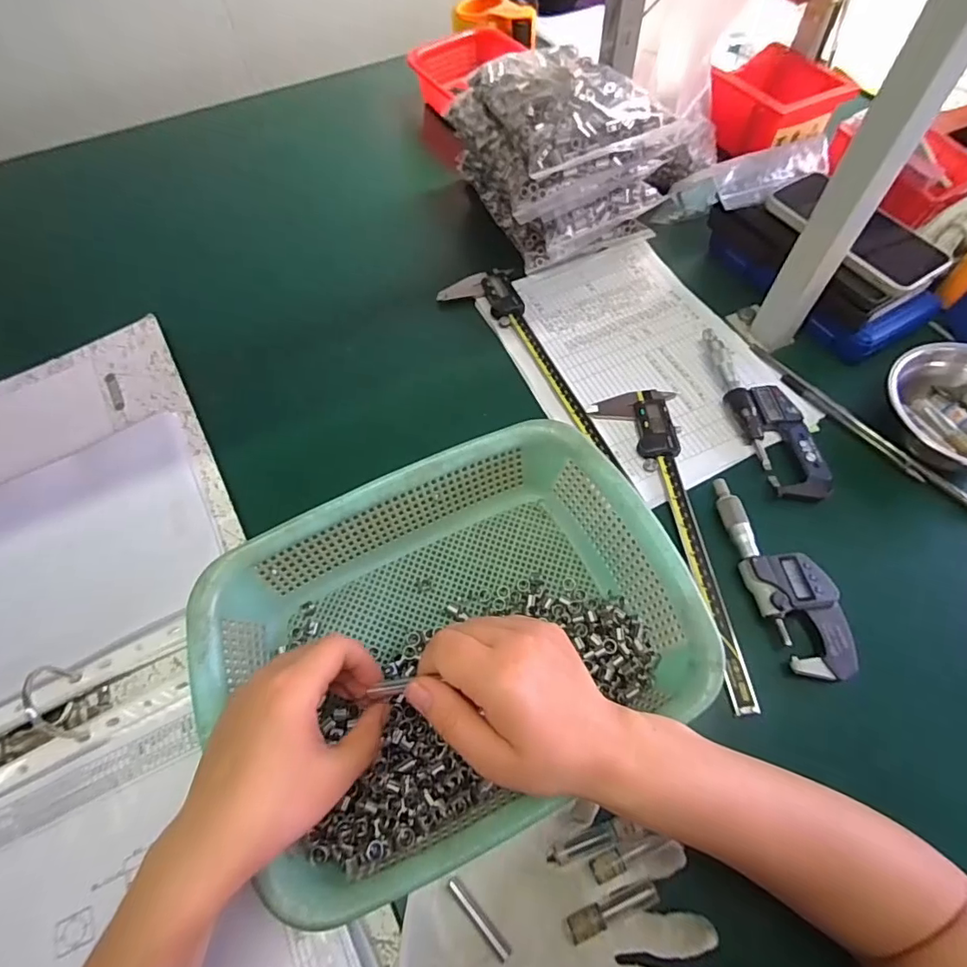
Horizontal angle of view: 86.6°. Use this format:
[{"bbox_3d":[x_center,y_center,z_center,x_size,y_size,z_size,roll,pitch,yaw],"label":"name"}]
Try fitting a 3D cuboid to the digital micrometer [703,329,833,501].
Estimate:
[{"bbox_3d":[0.257,-0.068,0.473,0.054,0.022,0.185,-12,61,-4],"label":"digital micrometer"}]

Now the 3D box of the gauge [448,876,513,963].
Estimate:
[{"bbox_3d":[-0.003,0.257,0.303,0.007,0.004,0.048,-40,67,-18],"label":"gauge"}]

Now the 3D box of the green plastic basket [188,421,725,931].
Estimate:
[{"bbox_3d":[-0.016,0.102,0.347,0.288,0.085,0.218,-25,63,-11],"label":"green plastic basket"}]

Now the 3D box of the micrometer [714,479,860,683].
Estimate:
[{"bbox_3d":[0.230,0.068,0.399,0.052,0.027,0.162,-15,61,-6],"label":"micrometer"}]

